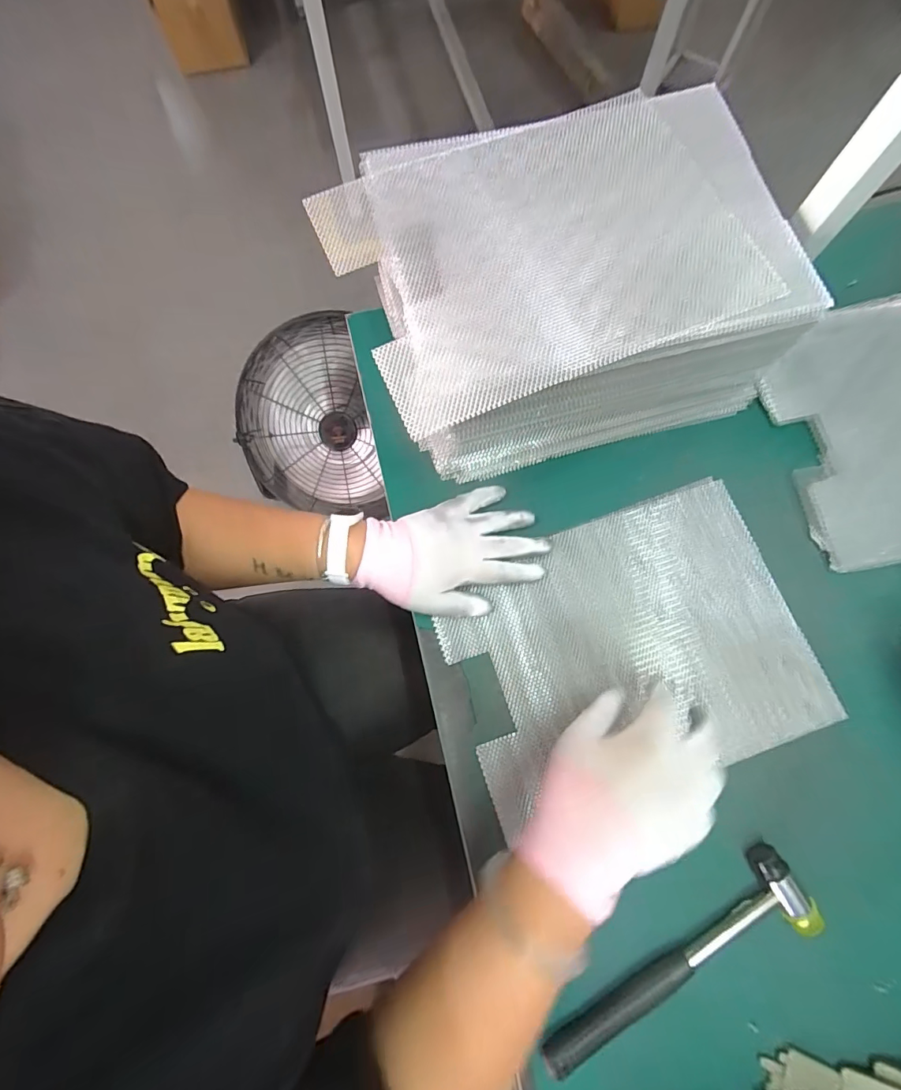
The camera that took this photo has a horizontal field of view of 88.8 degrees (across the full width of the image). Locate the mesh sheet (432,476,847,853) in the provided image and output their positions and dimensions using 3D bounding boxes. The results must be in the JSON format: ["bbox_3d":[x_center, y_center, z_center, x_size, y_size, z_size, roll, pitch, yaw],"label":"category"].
[{"bbox_3d":[0.164,0.094,0.433,0.321,0.022,0.240,-19,76,-2],"label":"mesh sheet"}]

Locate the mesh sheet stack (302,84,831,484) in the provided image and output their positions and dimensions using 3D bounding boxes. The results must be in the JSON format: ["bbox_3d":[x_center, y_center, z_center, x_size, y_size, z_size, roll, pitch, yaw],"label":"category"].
[{"bbox_3d":[0.098,-0.228,0.445,0.360,0.180,0.247,-18,69,-6],"label":"mesh sheet stack"}]

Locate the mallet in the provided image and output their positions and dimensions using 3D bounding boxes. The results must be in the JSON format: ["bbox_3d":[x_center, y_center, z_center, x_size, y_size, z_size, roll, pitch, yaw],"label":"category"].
[{"bbox_3d":[0.179,0.334,0.360,0.237,0.032,0.056,-30,77,-8],"label":"mallet"}]

